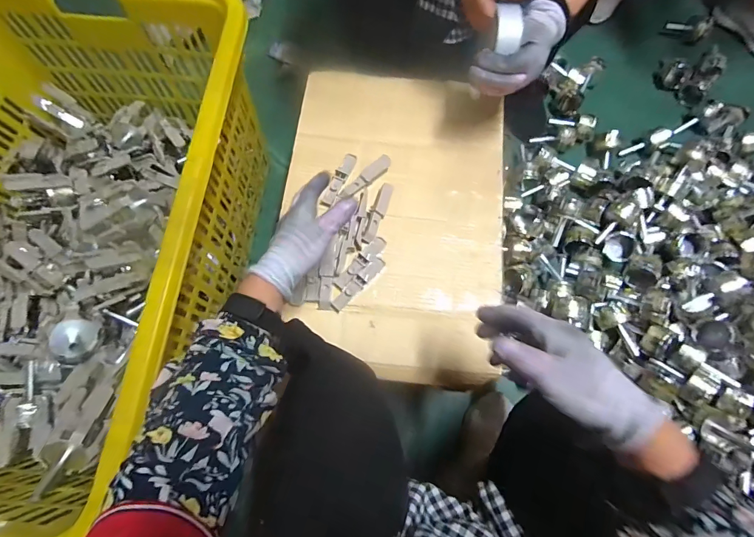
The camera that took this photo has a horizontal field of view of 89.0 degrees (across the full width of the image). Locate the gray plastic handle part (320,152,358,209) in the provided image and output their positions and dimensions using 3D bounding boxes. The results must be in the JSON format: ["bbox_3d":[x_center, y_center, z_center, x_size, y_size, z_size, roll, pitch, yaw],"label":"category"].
[{"bbox_3d":[-0.060,-0.144,0.616,0.020,0.024,0.094,23,74,7],"label":"gray plastic handle part"}]

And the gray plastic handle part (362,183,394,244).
[{"bbox_3d":[0.000,-0.086,0.593,0.020,0.019,0.099,20,74,7],"label":"gray plastic handle part"}]

